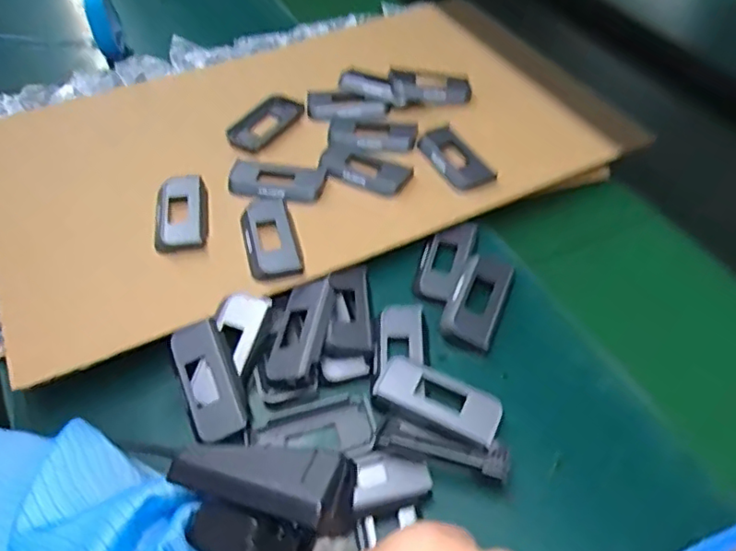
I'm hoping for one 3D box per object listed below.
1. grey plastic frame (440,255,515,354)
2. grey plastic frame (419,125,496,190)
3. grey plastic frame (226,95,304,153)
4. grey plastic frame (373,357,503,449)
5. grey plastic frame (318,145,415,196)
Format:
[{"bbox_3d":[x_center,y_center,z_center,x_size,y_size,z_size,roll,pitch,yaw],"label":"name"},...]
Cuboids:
[{"bbox_3d":[0.076,0.015,0.411,0.035,0.010,0.074,19,52,16],"label":"grey plastic frame"},{"bbox_3d":[0.070,-0.093,0.492,0.035,0.013,0.071,-23,53,-18],"label":"grey plastic frame"},{"bbox_3d":[-0.090,-0.134,0.524,0.041,0.007,0.074,24,53,19],"label":"grey plastic frame"},{"bbox_3d":[0.043,0.073,0.362,0.074,0.009,0.033,20,52,16],"label":"grey plastic frame"},{"bbox_3d":[-0.003,-0.086,0.478,0.073,0.008,0.034,20,52,17],"label":"grey plastic frame"}]

